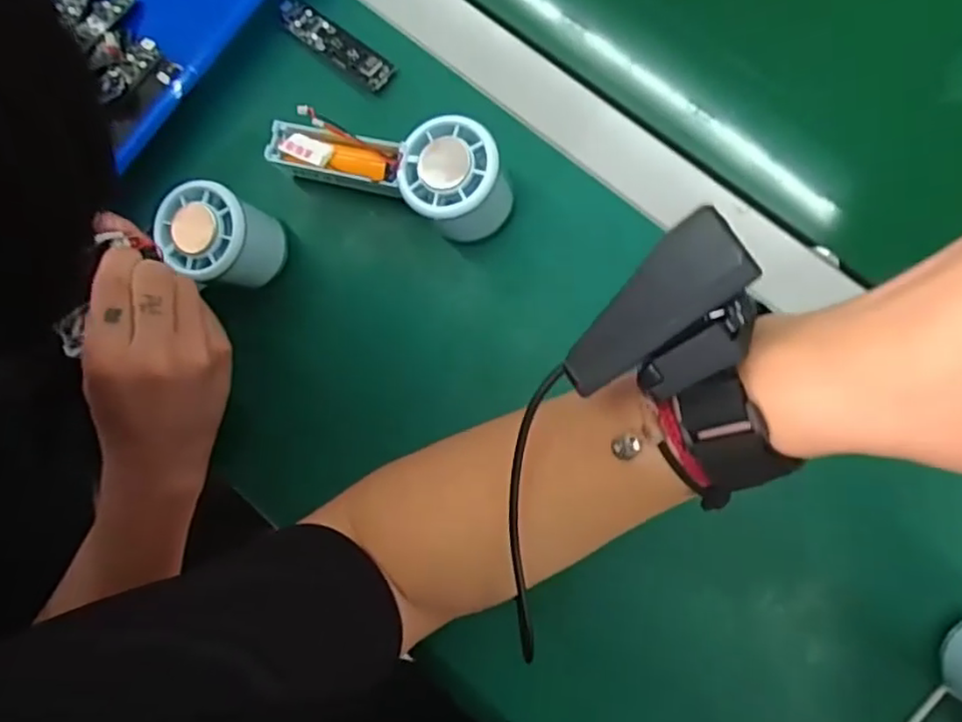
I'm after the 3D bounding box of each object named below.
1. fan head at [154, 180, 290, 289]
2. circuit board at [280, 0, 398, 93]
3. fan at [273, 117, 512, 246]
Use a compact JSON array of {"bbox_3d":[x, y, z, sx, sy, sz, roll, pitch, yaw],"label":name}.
[{"bbox_3d":[-0.155,-0.074,0.404,0.061,0.060,0.052,30,90,12],"label":"fan head"},{"bbox_3d":[-0.097,-0.211,0.435,0.091,0.010,0.022,37,91,12],"label":"circuit board"},{"bbox_3d":[-0.057,-0.119,0.393,0.153,0.052,0.057,20,87,12],"label":"fan"}]

